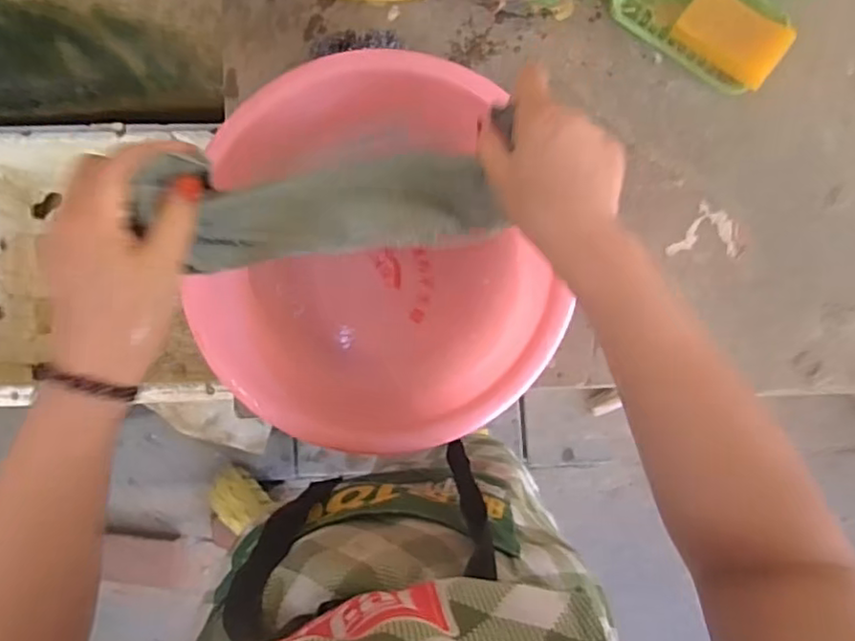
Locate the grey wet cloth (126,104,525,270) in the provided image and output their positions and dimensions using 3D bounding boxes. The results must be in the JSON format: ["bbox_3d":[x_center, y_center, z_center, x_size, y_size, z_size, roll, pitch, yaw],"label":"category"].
[{"bbox_3d":[-0.063,-0.084,0.442,0.242,0.078,0.068,-11,86,-20],"label":"grey wet cloth"}]

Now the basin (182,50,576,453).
[{"bbox_3d":[-0.061,-0.052,0.603,0.297,0.119,0.343,-15,86,1],"label":"basin"}]

